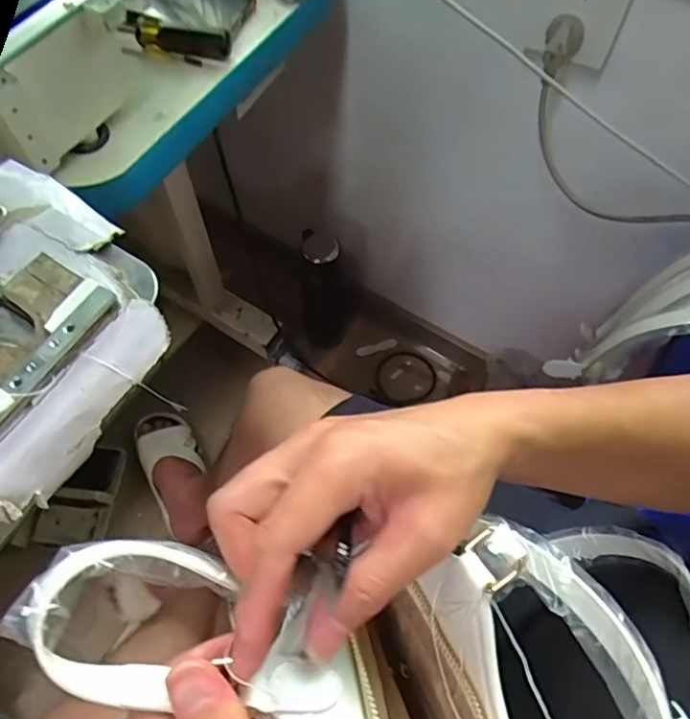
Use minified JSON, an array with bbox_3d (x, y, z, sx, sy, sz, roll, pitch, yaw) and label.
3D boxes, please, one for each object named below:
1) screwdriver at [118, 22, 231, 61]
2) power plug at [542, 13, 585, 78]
[{"bbox_3d":[-0.164,-0.311,0.564,0.106,0.022,0.018,12,64,4],"label":"screwdriver"},{"bbox_3d":[0.207,-0.299,0.560,0.033,0.050,0.036,20,65,8],"label":"power plug"}]

